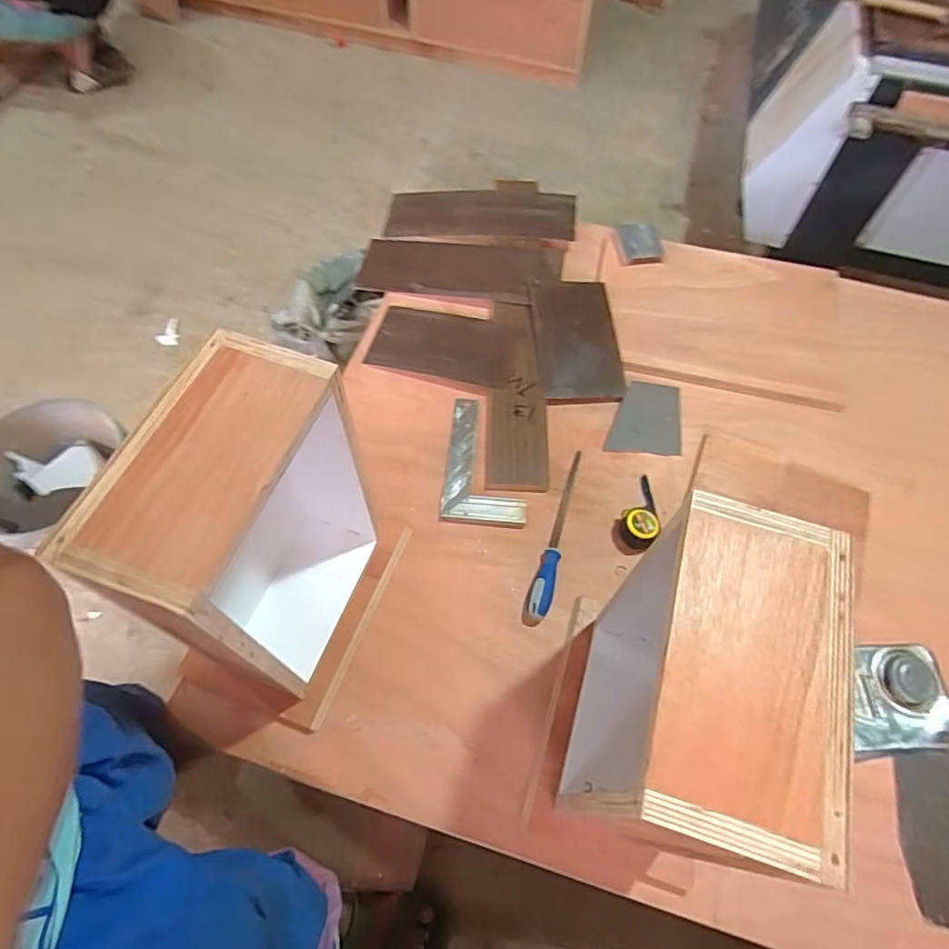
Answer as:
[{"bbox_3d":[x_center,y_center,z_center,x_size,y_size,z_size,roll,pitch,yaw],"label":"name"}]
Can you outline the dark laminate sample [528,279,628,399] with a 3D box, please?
[{"bbox_3d":[0.191,-0.265,1.125,0.152,0.016,0.276,-5,62,-5],"label":"dark laminate sample"}]

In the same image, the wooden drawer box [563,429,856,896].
[{"bbox_3d":[0.220,0.225,0.637,0.139,0.427,0.313,15,63,9],"label":"wooden drawer box"}]

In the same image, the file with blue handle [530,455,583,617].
[{"bbox_3d":[0.134,0.087,0.946,0.032,0.025,0.301,15,62,6],"label":"file with blue handle"}]

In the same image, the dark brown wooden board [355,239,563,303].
[{"bbox_3d":[-0.036,-0.429,1.238,0.423,0.014,0.159,7,66,10],"label":"dark brown wooden board"}]

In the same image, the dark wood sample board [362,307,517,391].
[{"bbox_3d":[-0.058,-0.254,1.147,0.276,0.017,0.160,14,62,6],"label":"dark wood sample board"}]

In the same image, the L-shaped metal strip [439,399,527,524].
[{"bbox_3d":[0.022,-0.028,1.017,0.140,0.010,0.234,5,61,1],"label":"L-shaped metal strip"}]

